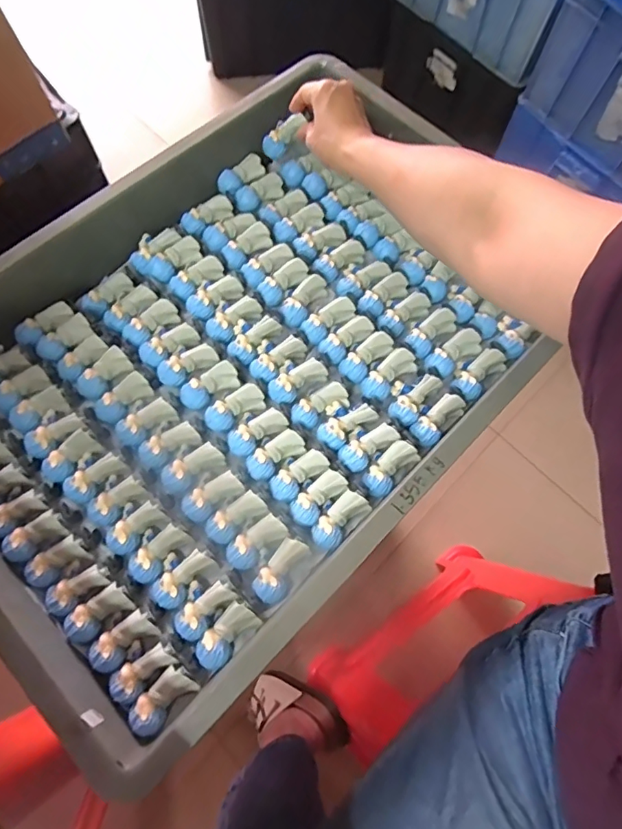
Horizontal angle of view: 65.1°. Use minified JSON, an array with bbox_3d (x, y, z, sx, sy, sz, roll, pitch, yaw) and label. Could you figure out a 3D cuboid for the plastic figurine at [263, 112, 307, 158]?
[{"bbox_3d":[-0.032,-0.313,0.542,0.054,0.015,0.027,-38,75,19],"label":"plastic figurine"}]

